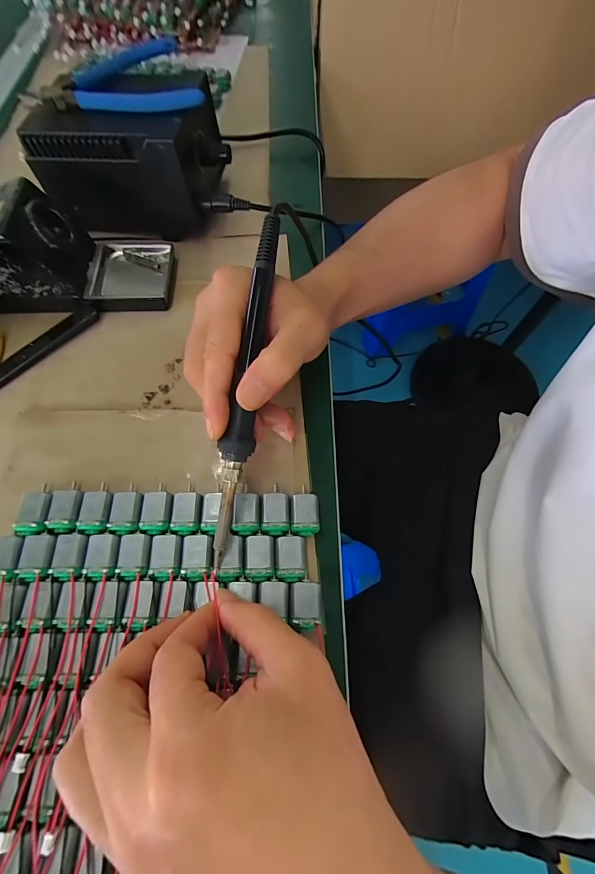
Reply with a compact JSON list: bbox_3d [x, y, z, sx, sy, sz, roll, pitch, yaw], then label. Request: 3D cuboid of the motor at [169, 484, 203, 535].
[{"bbox_3d":[-0.073,0.048,0.240,0.019,0.012,0.033,-2,66,-2],"label":"motor"}]

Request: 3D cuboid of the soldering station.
[{"bbox_3d":[-0.145,-0.243,0.327,0.150,0.080,0.077,12,66,3],"label":"soldering station"}]

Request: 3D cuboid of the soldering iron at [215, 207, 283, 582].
[{"bbox_3d":[-0.031,-0.027,0.208,0.018,0.016,0.203,10,90,8],"label":"soldering iron"}]

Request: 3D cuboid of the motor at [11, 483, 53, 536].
[{"bbox_3d":[-0.169,0.049,0.235,0.018,0.015,0.030,-3,66,-2],"label":"motor"}]

